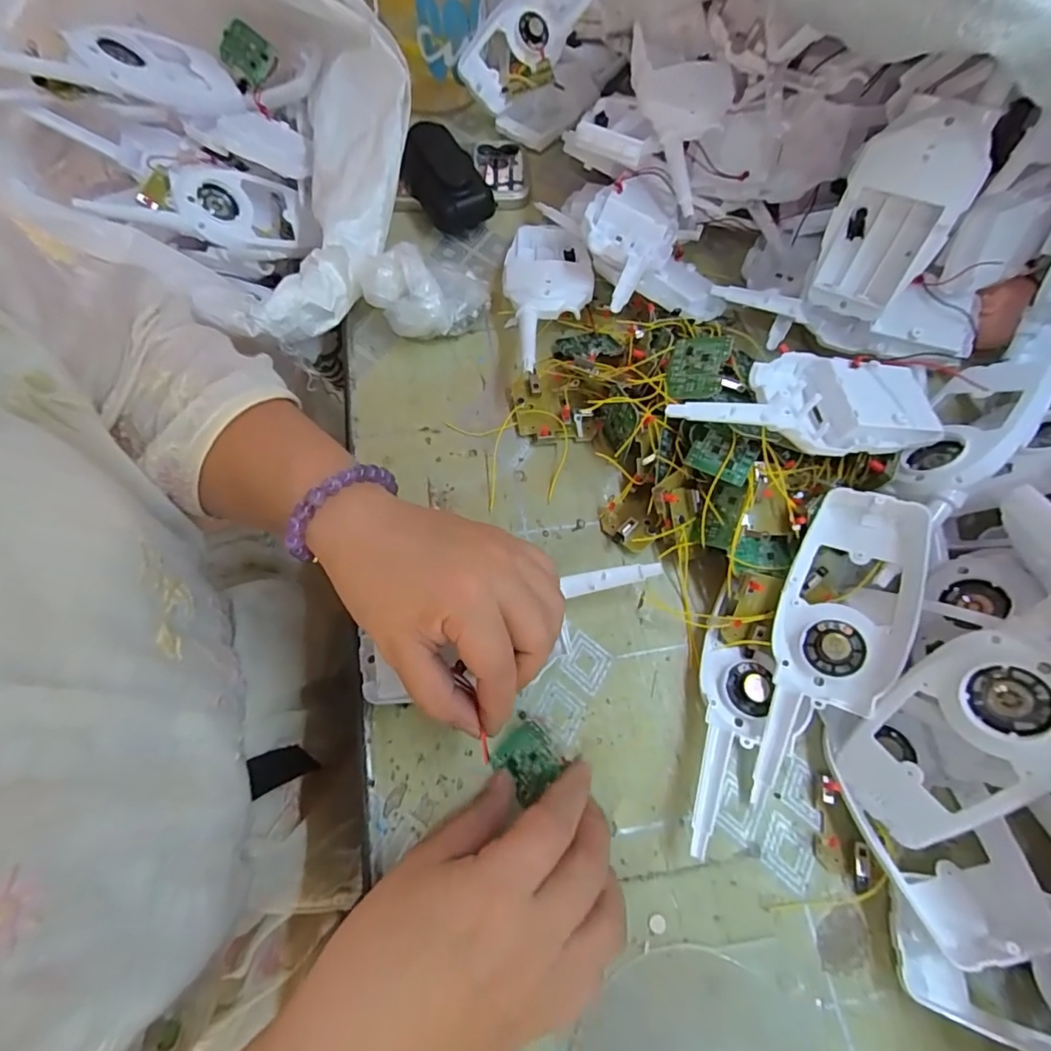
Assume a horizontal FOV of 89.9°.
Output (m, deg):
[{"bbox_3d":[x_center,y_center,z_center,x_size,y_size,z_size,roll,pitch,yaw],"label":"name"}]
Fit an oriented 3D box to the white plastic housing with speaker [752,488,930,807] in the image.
[{"bbox_3d":[0.158,0.061,0.270,0.060,0.028,0.162,24,82,9],"label":"white plastic housing with speaker"}]

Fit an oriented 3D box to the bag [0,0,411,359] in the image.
[{"bbox_3d":[-0.219,-0.297,0.361,0.309,0.161,0.227,30,69,10],"label":"bag"}]

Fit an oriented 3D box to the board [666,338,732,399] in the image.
[{"bbox_3d":[0.102,-0.095,0.317,0.034,0.004,0.040,15,83,32],"label":"board"}]

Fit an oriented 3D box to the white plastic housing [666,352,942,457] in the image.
[{"bbox_3d":[0.151,-0.069,0.293,0.150,0.032,0.063,-3,67,-4],"label":"white plastic housing"}]

